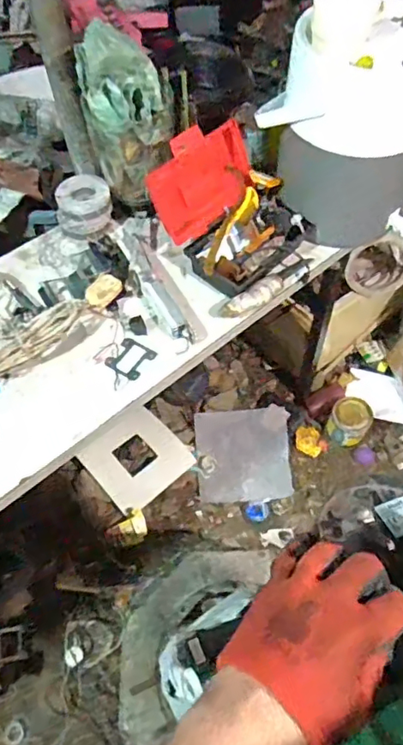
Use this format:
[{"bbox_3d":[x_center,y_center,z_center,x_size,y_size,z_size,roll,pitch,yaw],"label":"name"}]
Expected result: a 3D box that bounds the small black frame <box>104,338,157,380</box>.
[{"bbox_3d":[-0.111,-0.022,0.851,0.064,0.004,0.059,28,63,19],"label":"small black frame"}]

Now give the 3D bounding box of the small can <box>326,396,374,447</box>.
[{"bbox_3d":[0.392,0.132,1.454,0.097,0.130,0.102,-1,57,1],"label":"small can"}]

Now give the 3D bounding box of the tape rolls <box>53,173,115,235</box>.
[{"bbox_3d":[-0.209,-0.298,0.968,0.097,0.058,0.098,-1,57,1],"label":"tape rolls"}]

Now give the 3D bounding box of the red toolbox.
[{"bbox_3d":[0.051,-0.280,0.899,0.203,0.125,0.220,-37,63,-20],"label":"red toolbox"}]

